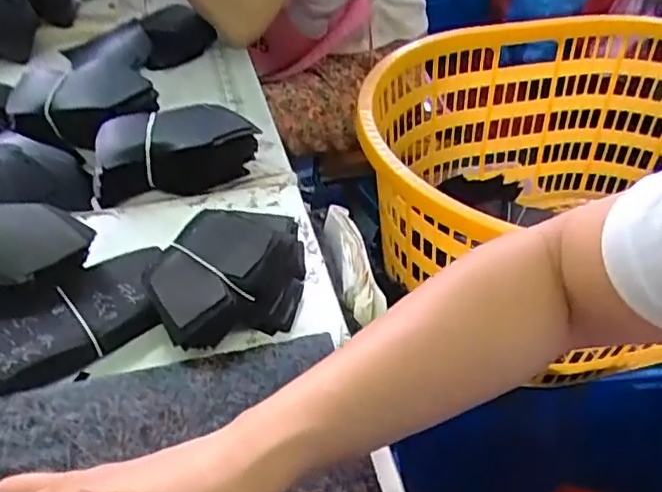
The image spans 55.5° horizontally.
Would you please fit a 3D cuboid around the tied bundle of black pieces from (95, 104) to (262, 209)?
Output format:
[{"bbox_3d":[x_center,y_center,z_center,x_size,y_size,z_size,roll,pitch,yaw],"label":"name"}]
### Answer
[{"bbox_3d":[-0.150,-0.096,0.613,0.154,0.052,0.079,-10,43,-10],"label":"tied bundle of black pieces"}]

